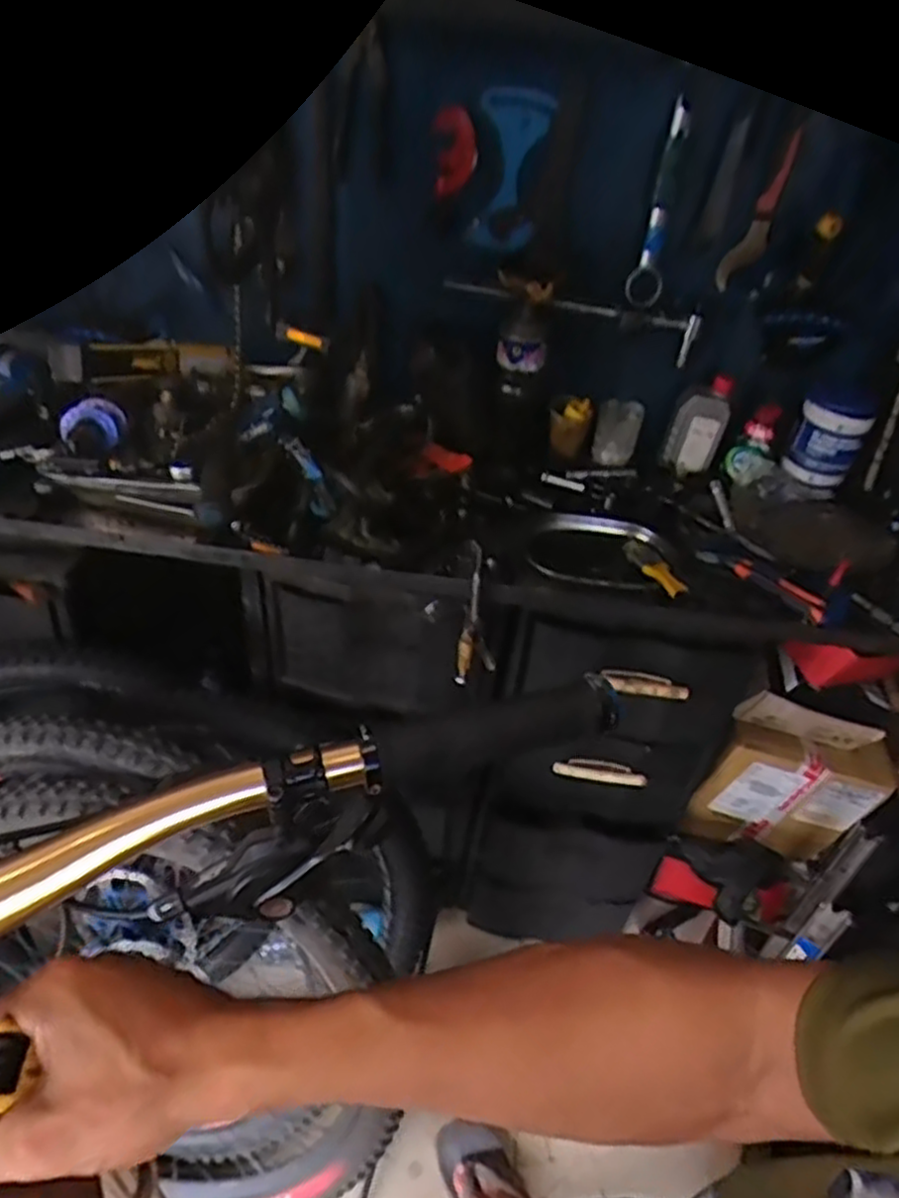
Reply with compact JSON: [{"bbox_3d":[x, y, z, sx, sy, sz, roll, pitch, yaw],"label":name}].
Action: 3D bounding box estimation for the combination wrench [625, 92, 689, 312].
[{"bbox_3d":[0.297,-0.539,1.039,0.049,0.254,0.023,15,40,9],"label":"combination wrench"}]

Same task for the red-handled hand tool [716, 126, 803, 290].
[{"bbox_3d":[0.438,-0.531,1.046,0.021,0.210,0.050,-8,51,-25],"label":"red-handled hand tool"}]

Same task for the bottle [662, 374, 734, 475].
[{"bbox_3d":[0.399,-0.281,1.204,0.079,0.141,0.067,15,40,9],"label":"bottle"}]

